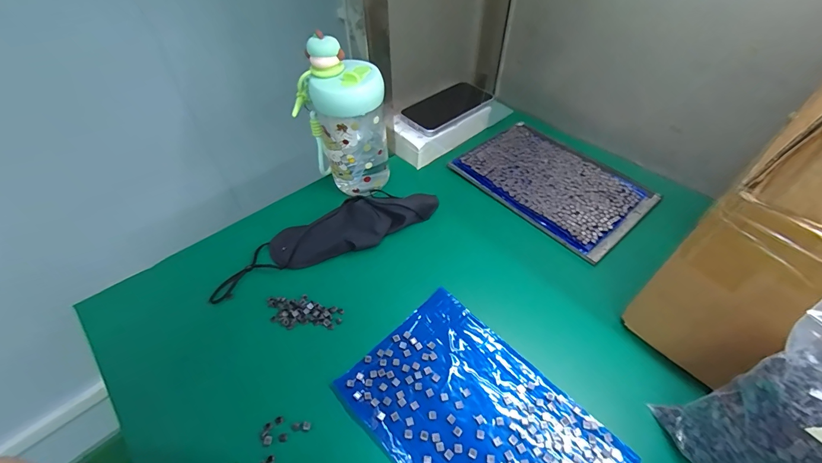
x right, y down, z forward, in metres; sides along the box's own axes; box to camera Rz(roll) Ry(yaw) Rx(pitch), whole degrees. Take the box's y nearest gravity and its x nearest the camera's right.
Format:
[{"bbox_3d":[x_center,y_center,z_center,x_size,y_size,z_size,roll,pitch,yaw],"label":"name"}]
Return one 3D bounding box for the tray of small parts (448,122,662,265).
[{"bbox_3d":[0.207,-0.076,0.527,0.175,0.010,0.246,-35,58,-25],"label":"tray of small parts"}]

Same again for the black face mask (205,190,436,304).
[{"bbox_3d":[-0.104,-0.002,0.449,0.282,0.027,0.081,-23,53,-17],"label":"black face mask"}]

